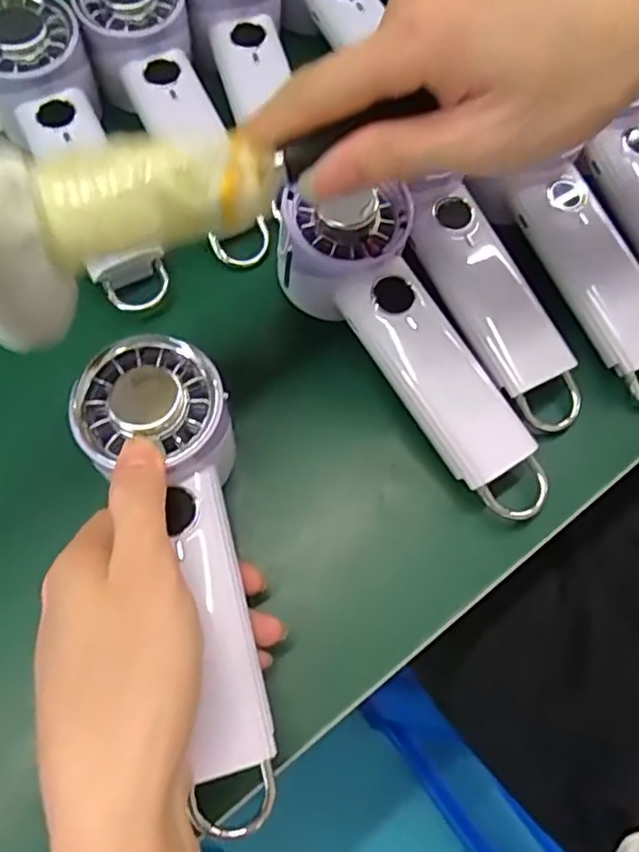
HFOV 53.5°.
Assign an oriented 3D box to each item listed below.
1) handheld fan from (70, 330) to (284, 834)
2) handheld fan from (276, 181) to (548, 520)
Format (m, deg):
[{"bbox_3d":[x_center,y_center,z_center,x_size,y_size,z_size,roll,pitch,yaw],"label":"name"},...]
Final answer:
[{"bbox_3d":[-0.053,0.056,0.259,0.060,0.034,0.188,-15,76,-7],"label":"handheld fan"},{"bbox_3d":[0.048,-0.042,0.316,0.063,0.049,0.192,-35,86,-15],"label":"handheld fan"}]

